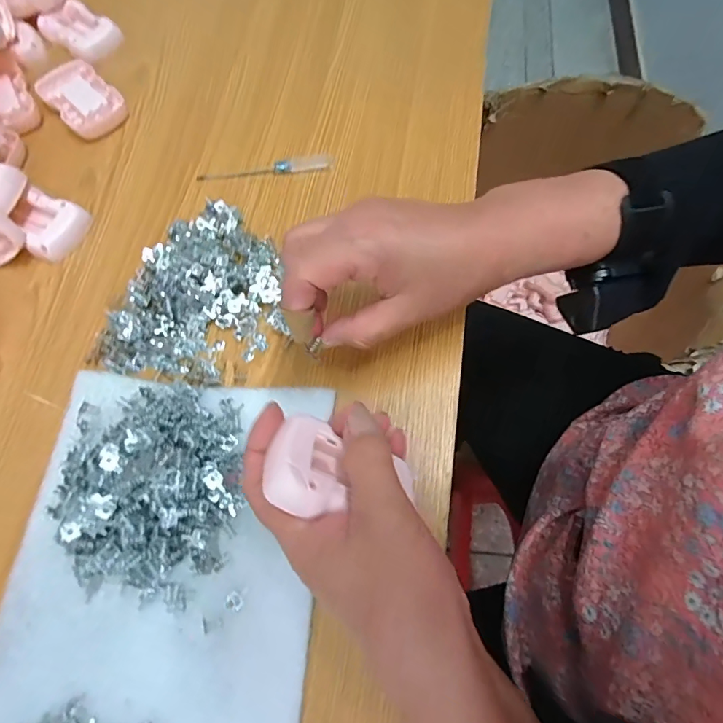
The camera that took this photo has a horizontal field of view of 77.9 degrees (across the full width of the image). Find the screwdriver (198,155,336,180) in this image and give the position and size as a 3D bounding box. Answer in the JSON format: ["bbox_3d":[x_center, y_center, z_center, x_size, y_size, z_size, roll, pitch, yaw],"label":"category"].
[{"bbox_3d":[-0.084,-0.169,0.388,0.117,0.006,0.013,-9,69,-1],"label":"screwdriver"}]

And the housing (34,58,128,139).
[{"bbox_3d":[-0.266,-0.250,0.425,0.054,0.013,0.085,-42,73,-13],"label":"housing"}]

